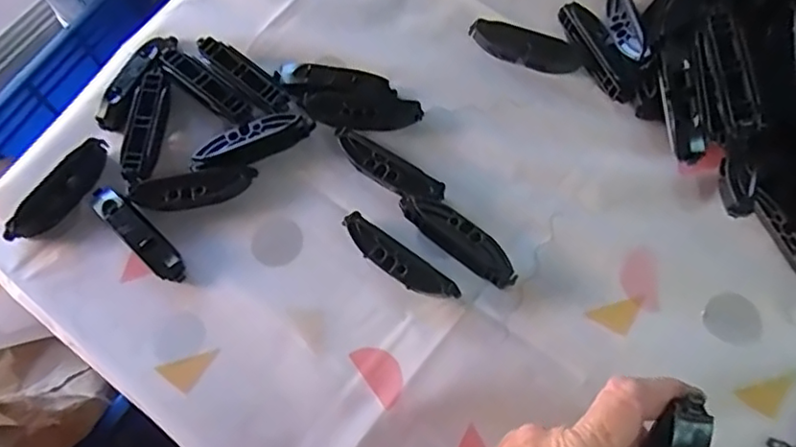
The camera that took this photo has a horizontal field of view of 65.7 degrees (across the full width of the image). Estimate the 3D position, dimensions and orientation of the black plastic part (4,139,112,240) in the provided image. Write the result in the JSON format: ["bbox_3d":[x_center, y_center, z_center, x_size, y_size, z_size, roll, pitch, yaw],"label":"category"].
[{"bbox_3d":[-0.219,-0.020,0.401,0.022,0.017,0.081,39,75,16],"label":"black plastic part"}]

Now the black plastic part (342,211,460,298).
[{"bbox_3d":[-0.001,0.022,0.367,0.080,0.014,0.018,37,75,16],"label":"black plastic part"}]

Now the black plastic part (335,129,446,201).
[{"bbox_3d":[-0.006,-0.036,0.387,0.077,0.012,0.022,33,74,15],"label":"black plastic part"}]

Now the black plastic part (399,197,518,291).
[{"bbox_3d":[0.037,0.009,0.371,0.080,0.014,0.021,39,75,16],"label":"black plastic part"}]

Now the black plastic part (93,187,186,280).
[{"bbox_3d":[-0.164,0.004,0.387,0.080,0.019,0.020,39,76,16],"label":"black plastic part"}]

